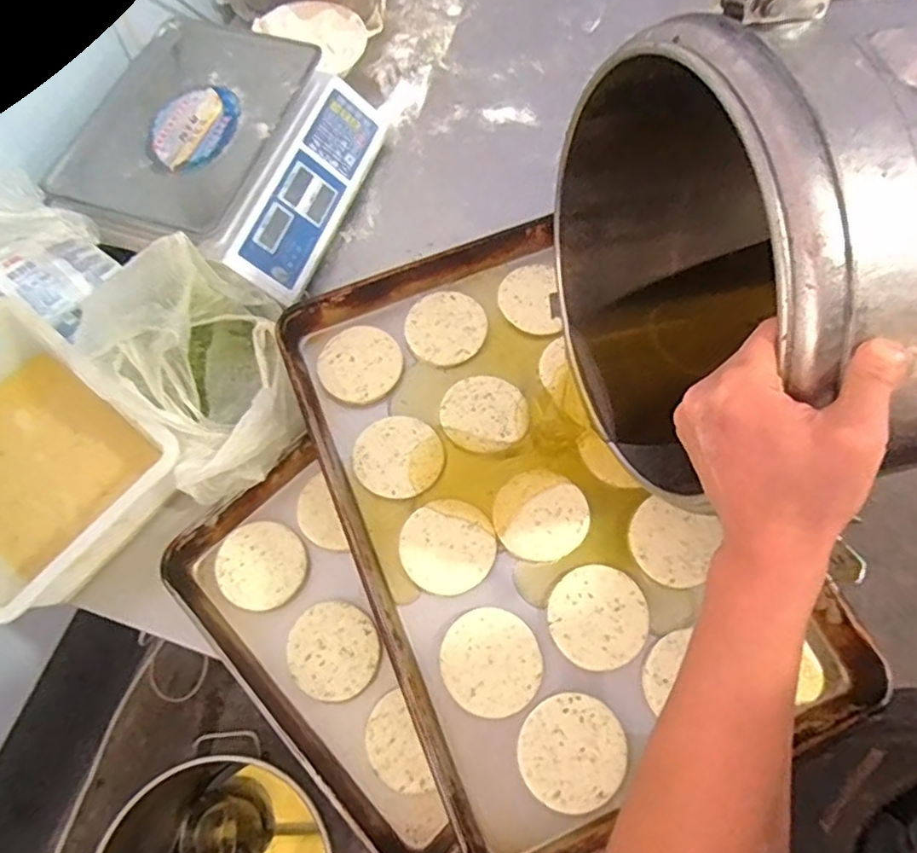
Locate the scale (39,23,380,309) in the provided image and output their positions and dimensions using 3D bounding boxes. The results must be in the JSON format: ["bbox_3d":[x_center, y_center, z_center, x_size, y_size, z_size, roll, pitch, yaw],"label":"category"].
[{"bbox_3d":[-0.311,-0.352,0.853,0.336,0.123,0.351,19,69,9],"label":"scale"}]

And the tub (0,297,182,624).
[{"bbox_3d":[-0.484,0.026,0.712,0.347,0.120,0.238,37,72,15],"label":"tub"}]

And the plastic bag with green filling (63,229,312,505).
[{"bbox_3d":[-0.273,-0.067,0.711,0.198,0.132,0.246,-37,71,-14],"label":"plastic bag with green filling"}]

